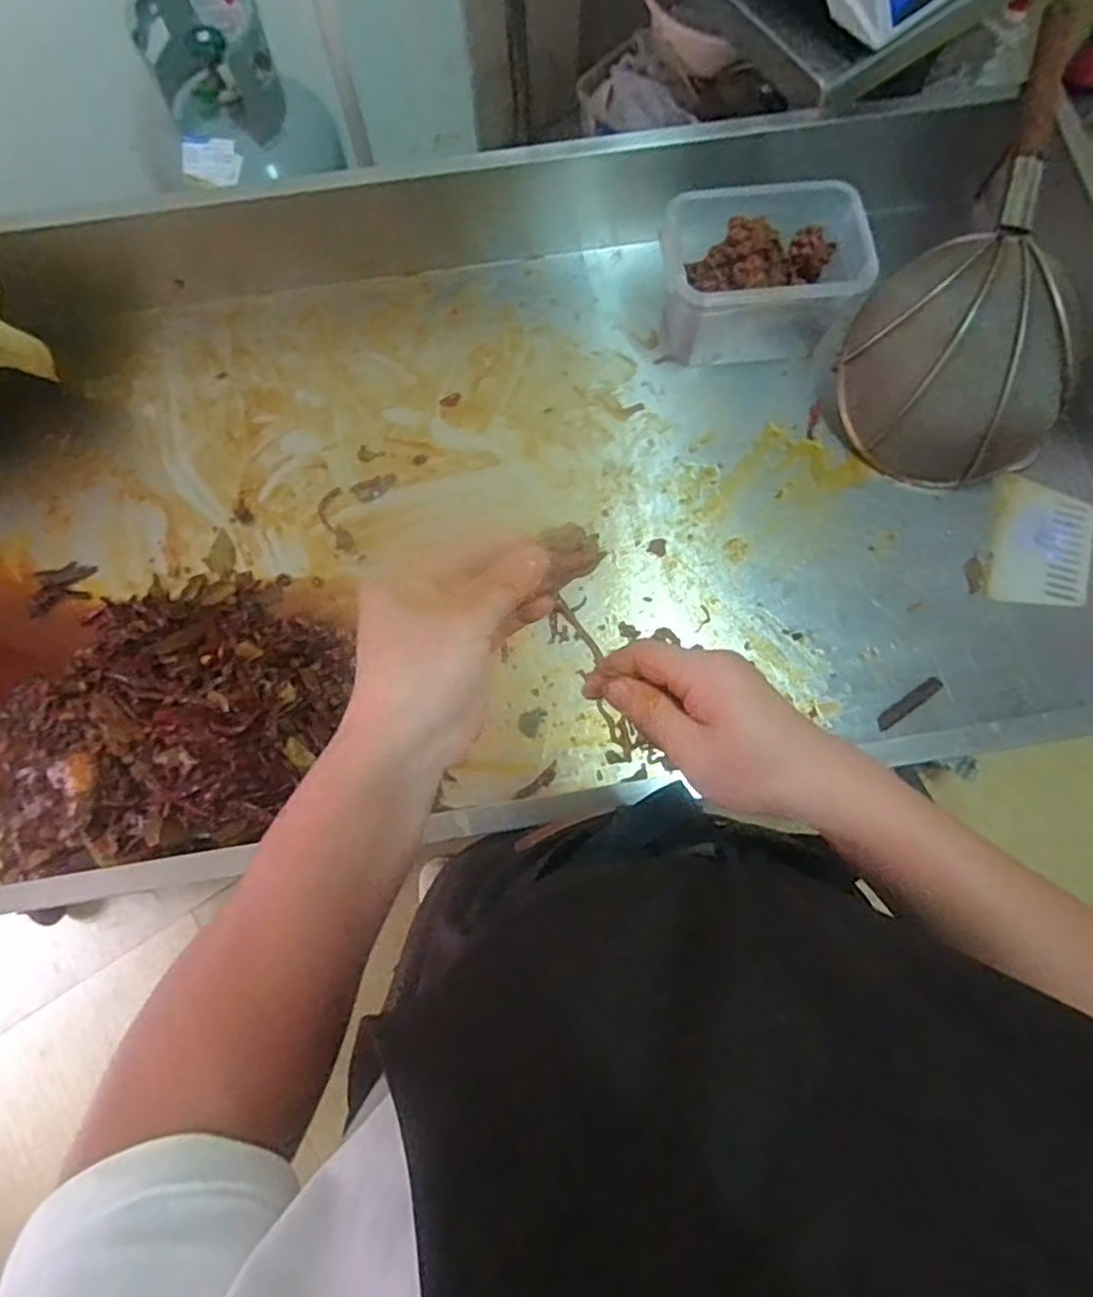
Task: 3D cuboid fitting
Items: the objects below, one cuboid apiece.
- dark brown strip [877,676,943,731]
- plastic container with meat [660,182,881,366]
[{"bbox_3d":[0.427,0.065,0.851,0.099,0.011,0.019,-32,77,-8],"label":"dark brown strip"},{"bbox_3d":[0.264,-0.482,0.940,0.240,0.150,0.161,-6,75,-2],"label":"plastic container with meat"}]

